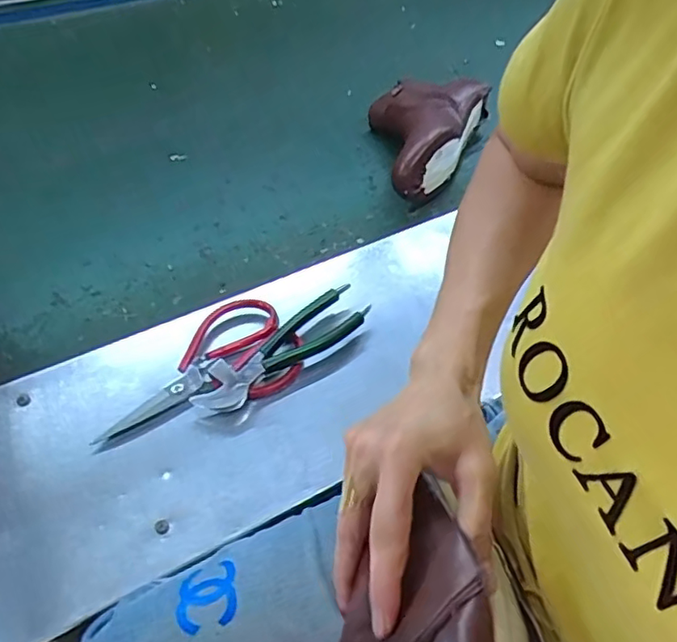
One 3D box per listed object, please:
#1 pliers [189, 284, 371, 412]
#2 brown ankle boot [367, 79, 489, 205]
[{"bbox_3d":[-0.052,0.028,0.565,0.196,0.030,0.051,-30,61,-25],"label":"pliers"},{"bbox_3d":[0.102,-0.260,0.781,0.135,0.063,0.245,24,54,13],"label":"brown ankle boot"}]

